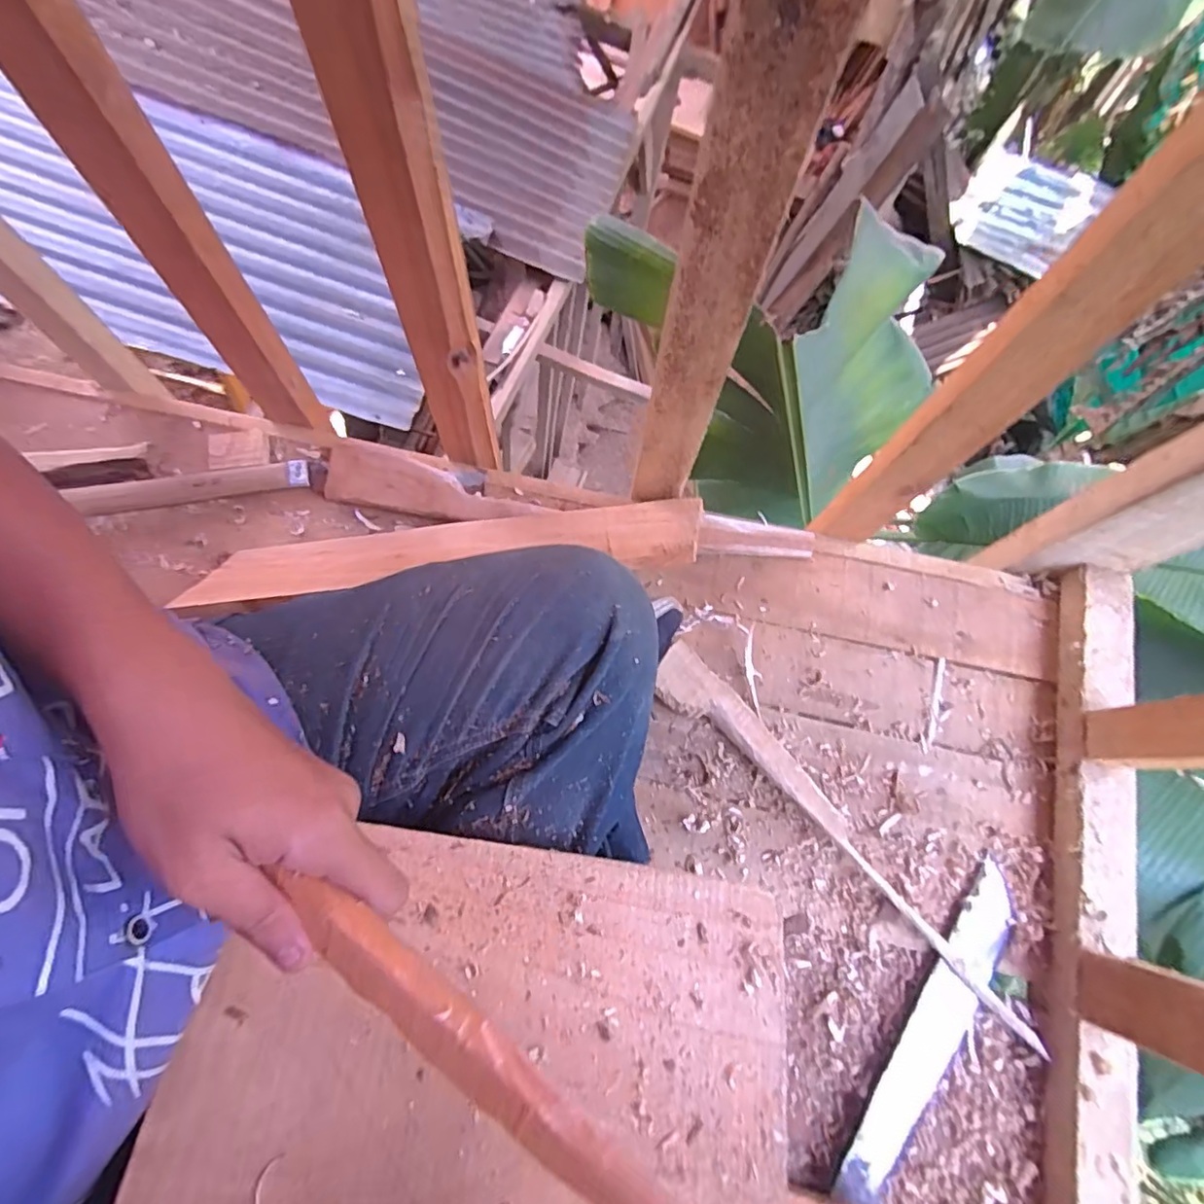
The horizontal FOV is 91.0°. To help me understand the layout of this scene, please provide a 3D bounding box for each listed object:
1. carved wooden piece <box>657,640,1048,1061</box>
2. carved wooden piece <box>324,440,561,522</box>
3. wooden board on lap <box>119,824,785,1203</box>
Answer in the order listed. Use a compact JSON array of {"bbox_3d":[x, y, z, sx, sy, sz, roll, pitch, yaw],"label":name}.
[{"bbox_3d":[0.205,0.206,0.528,0.050,0.016,0.425,-42,78,-13],"label":"carved wooden piece"},{"bbox_3d":[-0.173,-0.117,0.620,0.227,0.028,0.056,11,73,2],"label":"carved wooden piece"},{"bbox_3d":[-0.051,0.244,0.320,0.317,0.005,0.198,12,64,-8],"label":"wooden board on lap"}]

